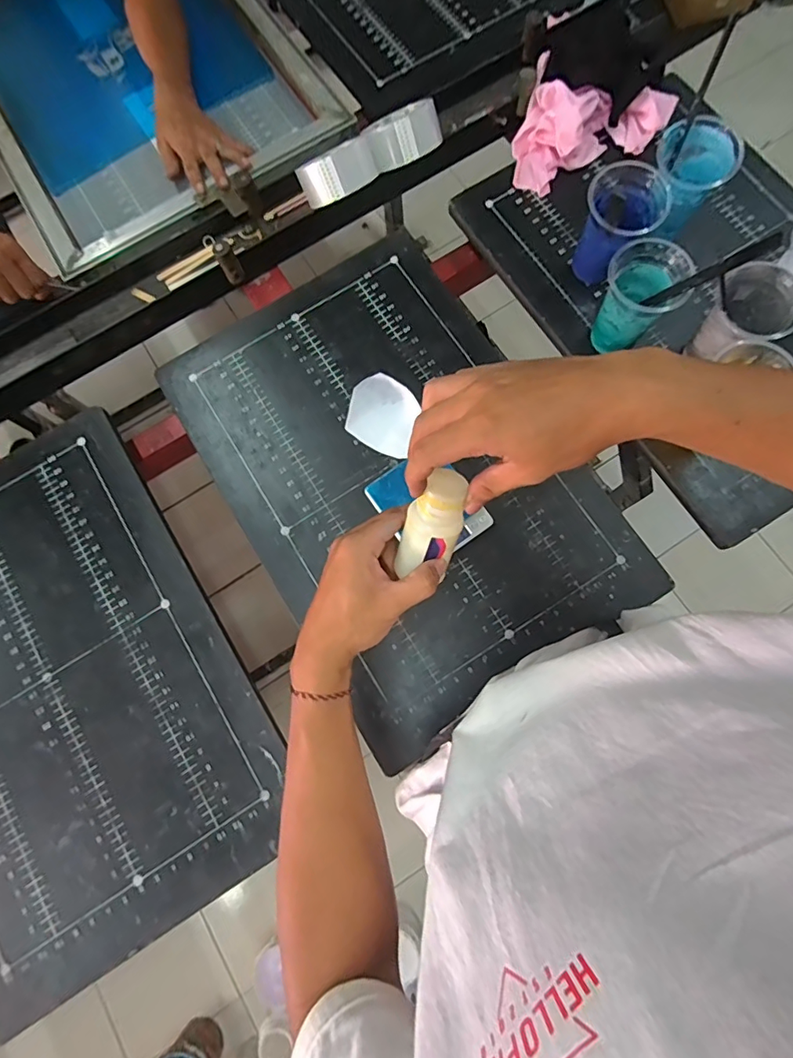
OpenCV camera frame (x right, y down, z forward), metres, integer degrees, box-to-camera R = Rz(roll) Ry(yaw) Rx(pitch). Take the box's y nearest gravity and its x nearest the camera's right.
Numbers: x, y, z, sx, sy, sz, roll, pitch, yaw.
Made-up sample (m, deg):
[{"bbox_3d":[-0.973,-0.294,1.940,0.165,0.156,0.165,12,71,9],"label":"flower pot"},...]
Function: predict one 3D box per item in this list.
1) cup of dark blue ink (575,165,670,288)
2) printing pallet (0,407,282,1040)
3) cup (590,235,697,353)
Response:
[{"bbox_3d":[0.261,-0.358,0.605,0.082,0.117,0.095,35,82,9],"label":"cup of dark blue ink"},{"bbox_3d":[-0.397,0.181,0.583,0.387,0.017,0.577,-31,80,-6],"label":"printing pallet"},{"bbox_3d":[0.281,-0.271,0.581,0.084,0.111,0.085,-1,78,3],"label":"cup"}]

